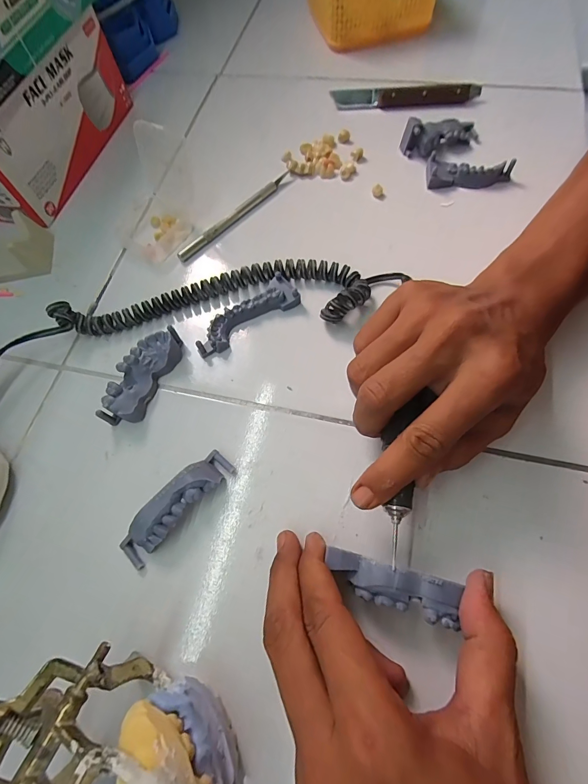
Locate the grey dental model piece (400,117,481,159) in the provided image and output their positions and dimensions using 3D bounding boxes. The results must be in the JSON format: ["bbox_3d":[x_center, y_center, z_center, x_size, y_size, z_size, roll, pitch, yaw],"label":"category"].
[{"bbox_3d":[0.144,-0.248,0.346,0.077,0.031,0.026,-19,66,-4],"label":"grey dental model piece"}]

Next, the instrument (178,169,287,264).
[{"bbox_3d":[-0.052,-0.163,0.332,0.011,0.010,0.136,39,74,19],"label":"instrument"}]

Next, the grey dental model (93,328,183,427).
[{"bbox_3d":[-0.110,-0.012,0.266,0.028,0.024,0.078,16,68,12],"label":"grey dental model"}]

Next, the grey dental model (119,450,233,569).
[{"bbox_3d":[-0.074,0.072,0.228,0.020,0.023,0.081,39,74,19],"label":"grey dental model"}]

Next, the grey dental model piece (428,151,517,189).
[{"bbox_3d":[0.160,-0.201,0.331,0.075,0.020,0.029,2,66,6],"label":"grey dental model piece"}]

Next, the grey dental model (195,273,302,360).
[{"bbox_3d":[-0.038,-0.059,0.283,0.087,0.016,0.026,-35,68,-11],"label":"grey dental model"}]

